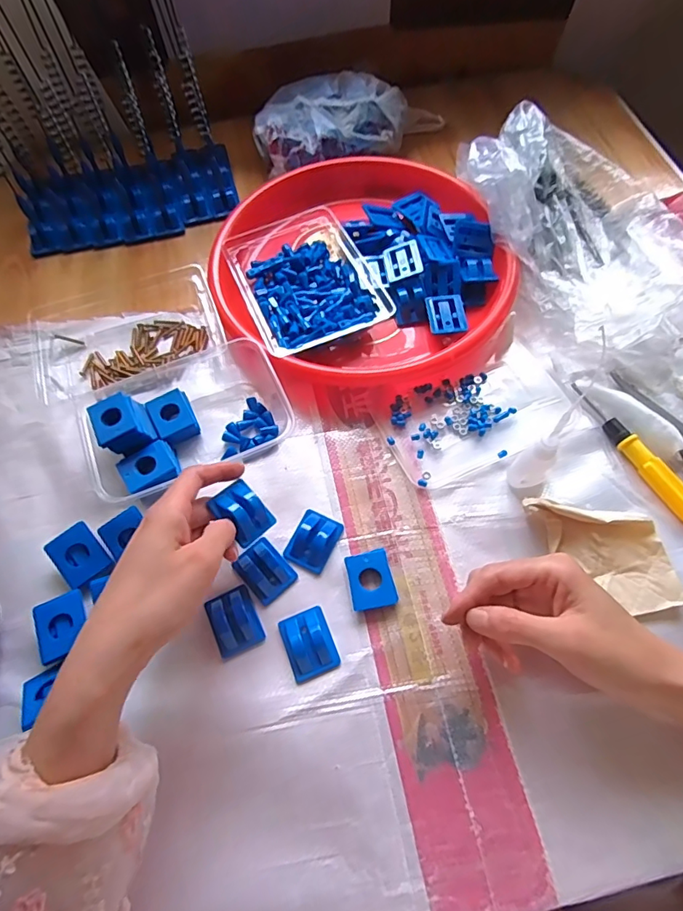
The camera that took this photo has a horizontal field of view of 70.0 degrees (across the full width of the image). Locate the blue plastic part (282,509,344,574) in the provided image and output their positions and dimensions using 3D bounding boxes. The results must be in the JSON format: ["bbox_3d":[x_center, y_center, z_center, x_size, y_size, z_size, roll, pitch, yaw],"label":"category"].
[{"bbox_3d":[-0.023,0.066,0.387,0.035,0.012,0.045,23,66,13],"label":"blue plastic part"}]

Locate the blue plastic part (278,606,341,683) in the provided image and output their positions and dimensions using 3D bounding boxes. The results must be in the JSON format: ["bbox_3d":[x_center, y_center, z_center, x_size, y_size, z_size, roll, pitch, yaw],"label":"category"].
[{"bbox_3d":[-0.024,0.135,0.351,0.034,0.009,0.044,-21,64,-8],"label":"blue plastic part"}]

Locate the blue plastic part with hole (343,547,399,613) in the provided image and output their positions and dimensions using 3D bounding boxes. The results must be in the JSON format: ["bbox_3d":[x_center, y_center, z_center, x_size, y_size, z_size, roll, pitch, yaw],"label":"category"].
[{"bbox_3d":[0.022,0.095,0.369,0.033,0.011,0.041,-12,63,-4],"label":"blue plastic part with hole"}]

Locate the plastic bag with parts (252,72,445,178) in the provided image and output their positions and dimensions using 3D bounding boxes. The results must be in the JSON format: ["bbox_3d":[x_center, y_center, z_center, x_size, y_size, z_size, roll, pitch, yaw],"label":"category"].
[{"bbox_3d":[0.005,-0.405,0.580,0.226,0.054,0.103,-25,65,-10],"label":"plastic bag with parts"}]

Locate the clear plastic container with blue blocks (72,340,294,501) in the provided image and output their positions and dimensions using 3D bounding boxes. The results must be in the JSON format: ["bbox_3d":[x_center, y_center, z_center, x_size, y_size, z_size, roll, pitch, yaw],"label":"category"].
[{"bbox_3d":[-0.138,-0.043,0.426,0.165,0.040,0.134,-22,64,-9],"label":"clear plastic container with blue blocks"}]

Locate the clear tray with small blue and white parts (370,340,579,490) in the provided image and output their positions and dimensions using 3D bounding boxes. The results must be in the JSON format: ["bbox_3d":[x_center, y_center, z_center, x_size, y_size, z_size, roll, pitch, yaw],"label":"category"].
[{"bbox_3d":[0.119,-0.039,0.429,0.162,0.012,0.093,-25,65,-10],"label":"clear tray with small blue and white parts"}]

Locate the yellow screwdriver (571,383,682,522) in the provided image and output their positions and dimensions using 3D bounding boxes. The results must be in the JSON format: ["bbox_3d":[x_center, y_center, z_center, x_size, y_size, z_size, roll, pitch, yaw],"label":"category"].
[{"bbox_3d":[0.241,-0.006,0.401,0.015,0.015,0.140,-25,64,-10],"label":"yellow screwdriver"}]

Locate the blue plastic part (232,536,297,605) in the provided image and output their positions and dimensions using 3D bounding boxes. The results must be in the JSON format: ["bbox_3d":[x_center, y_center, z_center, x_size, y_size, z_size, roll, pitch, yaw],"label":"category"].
[{"bbox_3d":[-0.059,0.088,0.375,0.034,0.011,0.043,-39,68,-16],"label":"blue plastic part"}]

